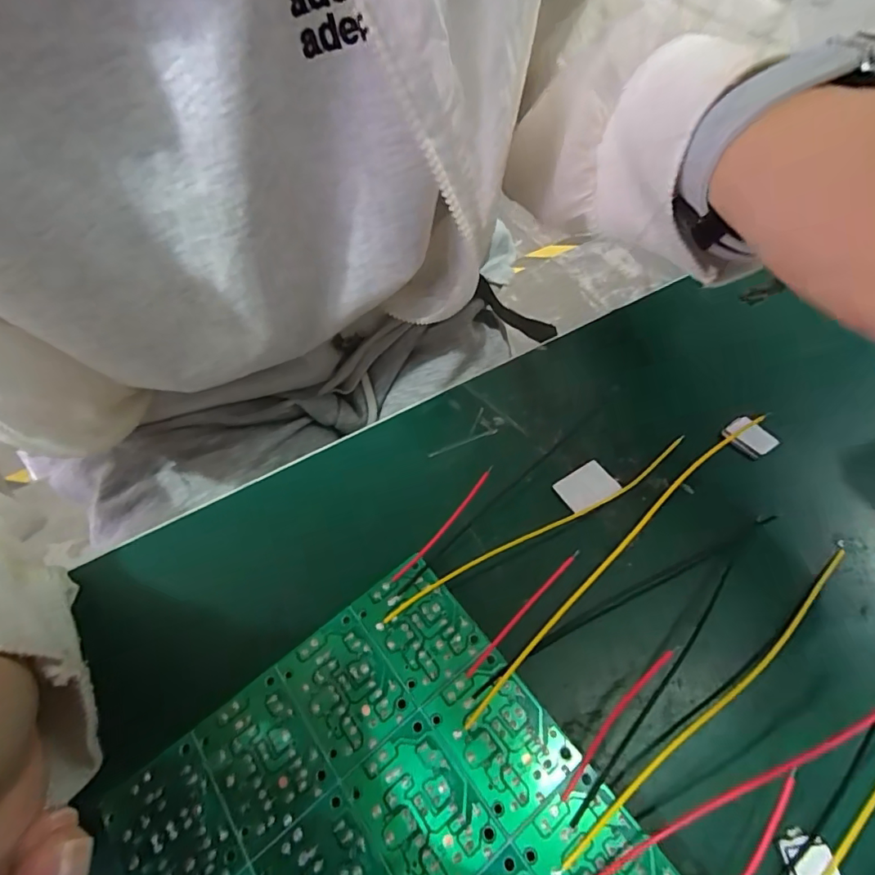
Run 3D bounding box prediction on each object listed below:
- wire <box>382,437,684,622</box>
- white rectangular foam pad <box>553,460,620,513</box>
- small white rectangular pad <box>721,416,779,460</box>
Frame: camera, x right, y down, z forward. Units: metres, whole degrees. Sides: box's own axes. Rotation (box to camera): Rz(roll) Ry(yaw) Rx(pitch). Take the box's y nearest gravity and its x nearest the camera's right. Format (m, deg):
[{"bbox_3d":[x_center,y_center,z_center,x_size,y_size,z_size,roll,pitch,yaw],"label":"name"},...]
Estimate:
[{"bbox_3d":[0.037,0.028,0.167,0.123,0.009,0.005,-28,59,-13],"label":"wire"},{"bbox_3d":[0.053,0.017,0.180,0.019,0.004,0.014,-29,59,-11],"label":"white rectangular foam pad"},{"bbox_3d":[0.114,0.000,0.184,0.010,0.005,0.015,-32,60,-15],"label":"small white rectangular pad"}]

